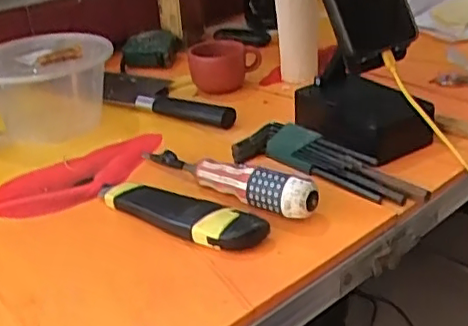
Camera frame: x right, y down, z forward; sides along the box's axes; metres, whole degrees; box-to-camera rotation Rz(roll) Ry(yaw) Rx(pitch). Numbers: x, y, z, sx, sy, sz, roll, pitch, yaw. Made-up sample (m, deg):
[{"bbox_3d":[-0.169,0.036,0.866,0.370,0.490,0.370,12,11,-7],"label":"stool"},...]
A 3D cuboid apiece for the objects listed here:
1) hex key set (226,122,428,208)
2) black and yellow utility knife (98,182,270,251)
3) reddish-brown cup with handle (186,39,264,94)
[{"bbox_3d":[0.080,-0.002,0.527,0.176,0.029,0.042,16,32,31],"label":"hex key set"},{"bbox_3d":[-0.048,0.036,0.471,0.157,0.025,0.034,16,32,31],"label":"black and yellow utility knife"},{"bbox_3d":[-0.011,-0.109,0.716,0.081,0.061,0.053,-4,27,-4],"label":"reddish-brown cup with handle"}]

